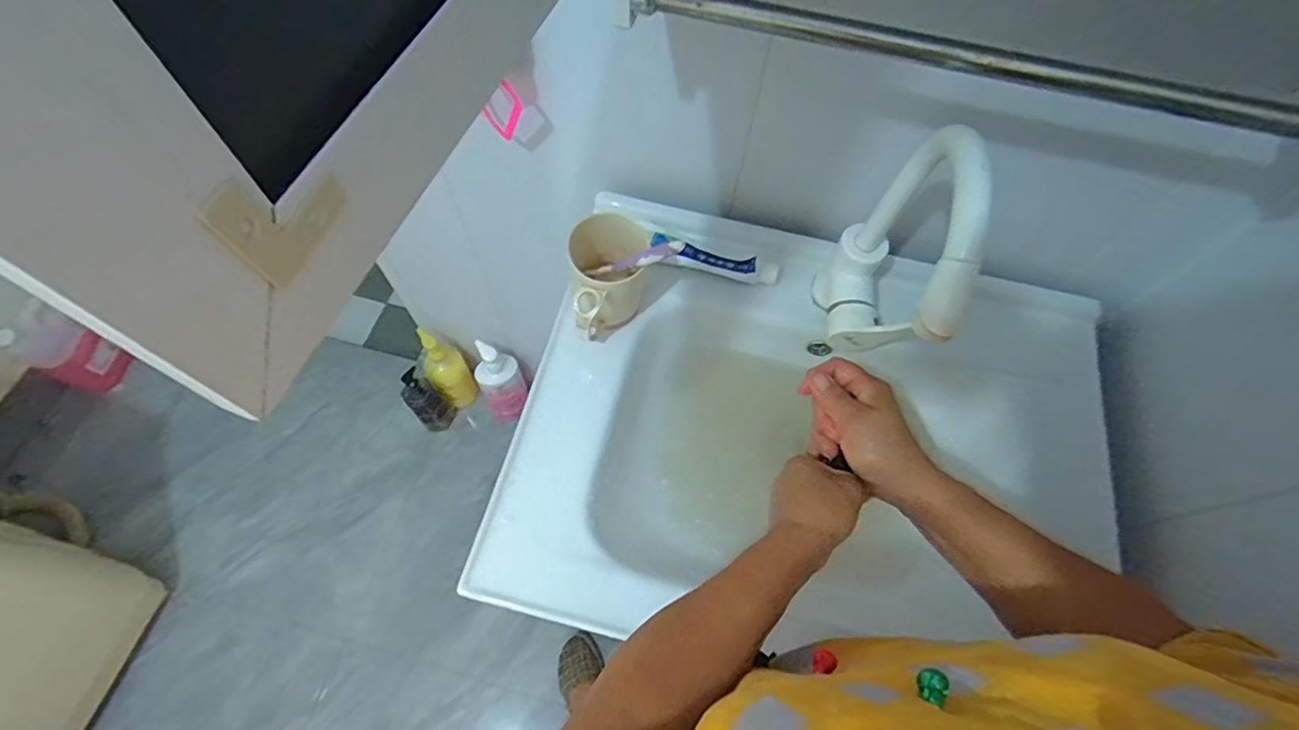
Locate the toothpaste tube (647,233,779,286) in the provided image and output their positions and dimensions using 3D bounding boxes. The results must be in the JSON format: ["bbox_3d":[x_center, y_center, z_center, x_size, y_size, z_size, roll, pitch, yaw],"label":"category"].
[{"bbox_3d":[0.075,-0.123,0.675,0.150,0.022,0.039,14,64,4],"label":"toothpaste tube"}]

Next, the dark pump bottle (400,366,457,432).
[{"bbox_3d":[-0.485,0.087,1.278,0.074,0.176,0.073,38,68,15],"label":"dark pump bottle"}]

